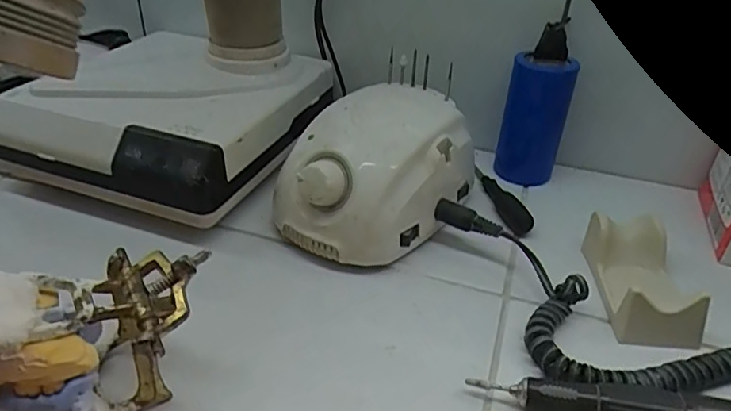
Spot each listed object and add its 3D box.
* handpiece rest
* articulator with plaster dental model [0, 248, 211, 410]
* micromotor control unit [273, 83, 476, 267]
[{"bbox_3d":[0.177,0.045,0.344,0.057,0.032,0.084,3,35,2],"label":"handpiece rest"},{"bbox_3d":[-0.125,0.066,0.256,0.063,0.086,0.109,27,42,31],"label":"articulator with plaster dental model"},{"bbox_3d":[0.008,-0.023,0.389,0.097,0.084,0.136,24,41,29],"label":"micromotor control unit"}]

